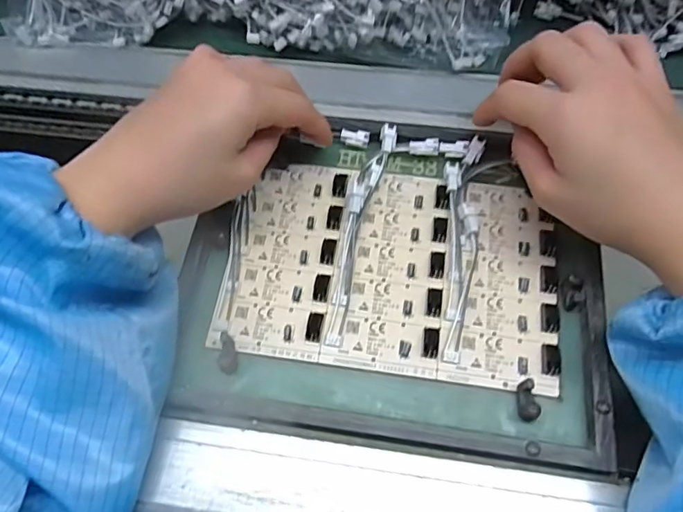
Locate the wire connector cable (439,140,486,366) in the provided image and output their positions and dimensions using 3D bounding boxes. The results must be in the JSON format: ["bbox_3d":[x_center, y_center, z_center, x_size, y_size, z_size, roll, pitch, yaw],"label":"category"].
[{"bbox_3d":[0.069,-0.009,0.312,0.025,0.010,0.143,7,64,6],"label":"wire connector cable"}]

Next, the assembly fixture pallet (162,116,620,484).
[{"bbox_3d":[0.031,0.008,0.306,0.232,0.017,0.195,7,67,5],"label":"assembly fixture pallet"}]

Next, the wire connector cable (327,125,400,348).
[{"bbox_3d":[0.010,-0.018,0.314,0.017,0.017,0.143,13,65,9],"label":"wire connector cable"}]

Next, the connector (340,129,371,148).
[{"bbox_3d":[0.009,-0.078,0.348,0.019,0.008,0.010,5,64,5],"label":"connector"}]

